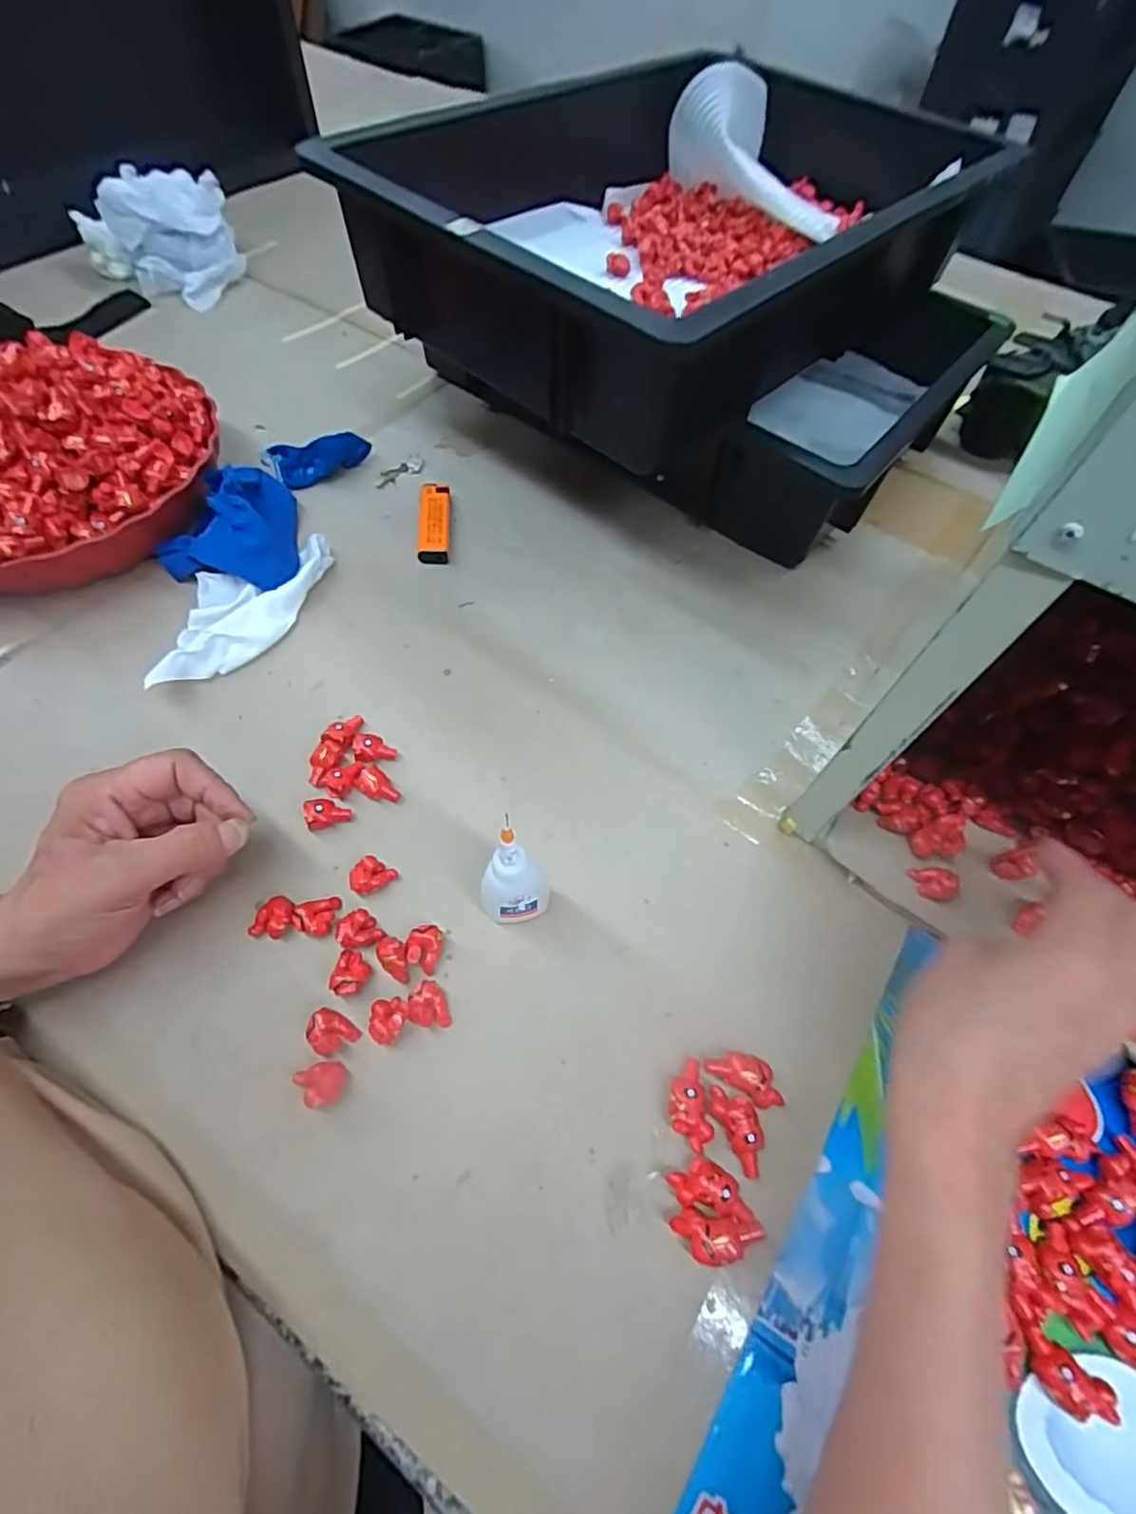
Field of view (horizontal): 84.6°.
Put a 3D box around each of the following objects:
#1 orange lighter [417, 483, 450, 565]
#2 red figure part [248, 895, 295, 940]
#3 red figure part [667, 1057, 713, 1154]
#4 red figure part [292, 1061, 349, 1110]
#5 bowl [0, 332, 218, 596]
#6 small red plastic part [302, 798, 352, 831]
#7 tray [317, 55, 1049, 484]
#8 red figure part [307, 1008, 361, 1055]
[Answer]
[{"bbox_3d":[-0.105,-0.184,0.490,0.023,0.014,0.077,-3,60,-4],"label":"orange lighter"},{"bbox_3d":[-0.155,0.087,0.330,0.017,0.011,0.023,28,63,13],"label":"red figure part"},{"bbox_3d":[0.056,0.165,0.296,0.018,0.015,0.037,-6,61,-6],"label":"red figure part"},{"bbox_3d":[-0.116,0.154,0.293,0.023,0.012,0.018,-16,62,-12],"label":"red figure part"},{"bbox_3d":[-0.377,-0.210,0.441,0.241,0.095,0.218,-14,62,-10],"label":"bowl"},{"bbox_3d":[-0.138,0.032,0.360,0.023,0.014,0.016,-10,61,-8],"label":"small red plastic part"},{"bbox_3d":[0.101,-0.397,0.482,0.297,0.124,0.484,40,66,18],"label":"tray"},{"bbox_3d":[-0.116,0.134,0.304,0.020,0.013,0.018,40,66,18],"label":"red figure part"}]

